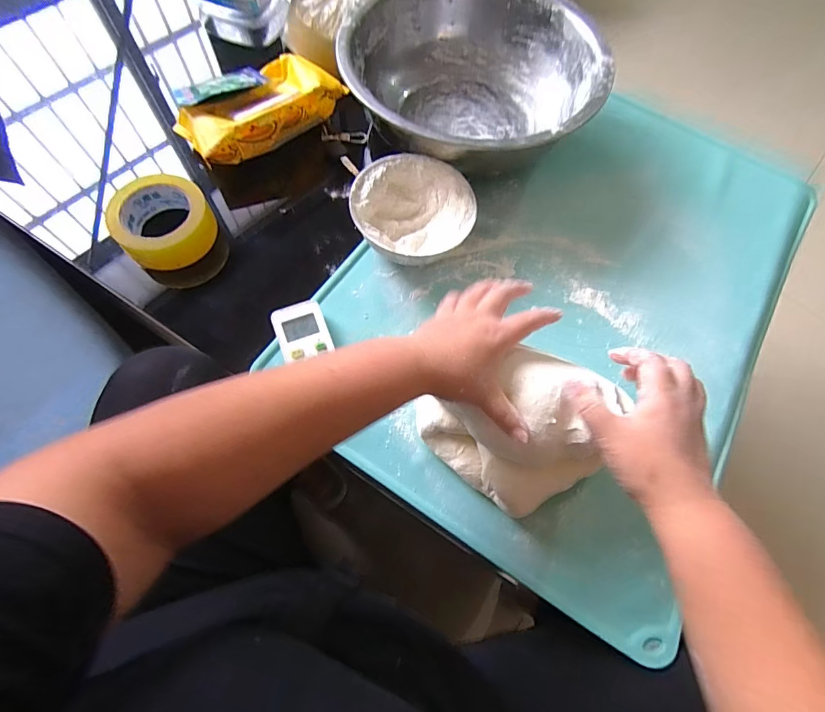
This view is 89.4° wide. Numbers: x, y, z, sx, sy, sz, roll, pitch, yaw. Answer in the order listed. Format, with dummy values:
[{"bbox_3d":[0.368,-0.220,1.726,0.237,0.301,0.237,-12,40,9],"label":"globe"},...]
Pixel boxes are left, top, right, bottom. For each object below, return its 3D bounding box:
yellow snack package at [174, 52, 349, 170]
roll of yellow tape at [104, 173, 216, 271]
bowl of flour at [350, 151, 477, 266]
[{"bbox_3d":[-0.206,-0.331,0.557,0.202,0.056,0.109,-37,74,-16],"label":"yellow snack package"},{"bbox_3d":[-0.297,-0.155,0.491,0.097,0.053,0.104,1,68,-3],"label":"roll of yellow tape"},{"bbox_3d":[0.000,-0.174,0.508,0.140,0.047,0.140,1,68,-3],"label":"bowl of flour"}]

